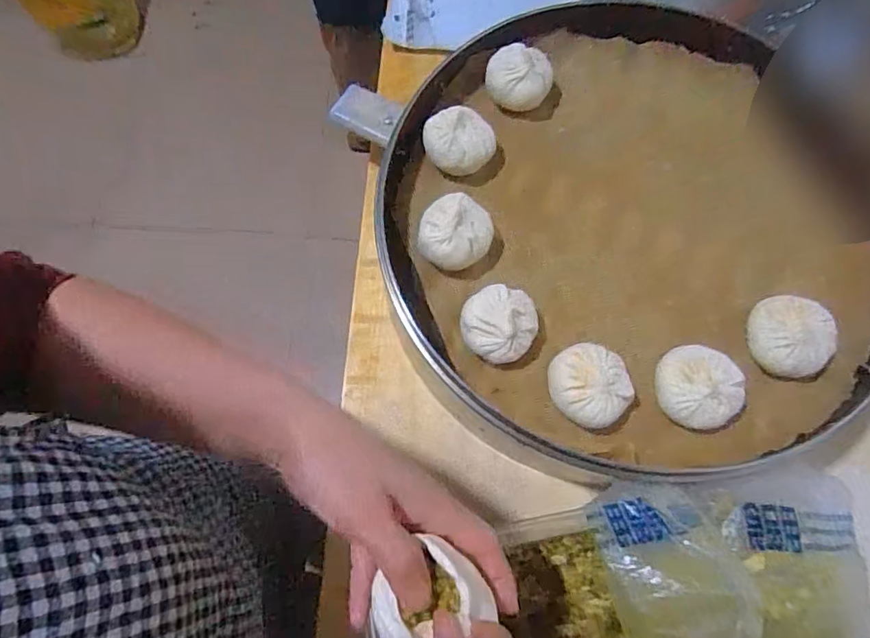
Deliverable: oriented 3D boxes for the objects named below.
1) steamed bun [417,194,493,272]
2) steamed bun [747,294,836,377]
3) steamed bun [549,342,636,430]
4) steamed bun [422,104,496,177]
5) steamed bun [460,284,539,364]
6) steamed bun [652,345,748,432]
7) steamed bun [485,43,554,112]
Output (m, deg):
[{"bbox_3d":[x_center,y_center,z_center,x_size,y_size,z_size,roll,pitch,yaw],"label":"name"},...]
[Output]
[{"bbox_3d":[0.018,-0.072,0.449,0.057,0.042,0.059,0,72,-1],"label":"steamed bun"},{"bbox_3d":[0.280,0.011,0.417,0.055,0.034,0.060,18,72,5],"label":"steamed bun"},{"bbox_3d":[0.119,0.052,0.411,0.058,0.036,0.061,0,72,-1],"label":"steamed bun"},{"bbox_3d":[0.021,-0.157,0.474,0.062,0.042,0.056,-11,72,-4],"label":"steamed bun"},{"bbox_3d":[0.051,0.004,0.423,0.056,0.045,0.060,0,72,-1],"label":"steamed bun"},{"bbox_3d":[0.202,0.053,0.408,0.058,0.037,0.062,0,72,-1],"label":"steamed bun"},{"bbox_3d":[0.079,-0.227,0.498,0.062,0.041,0.055,16,72,4],"label":"steamed bun"}]

